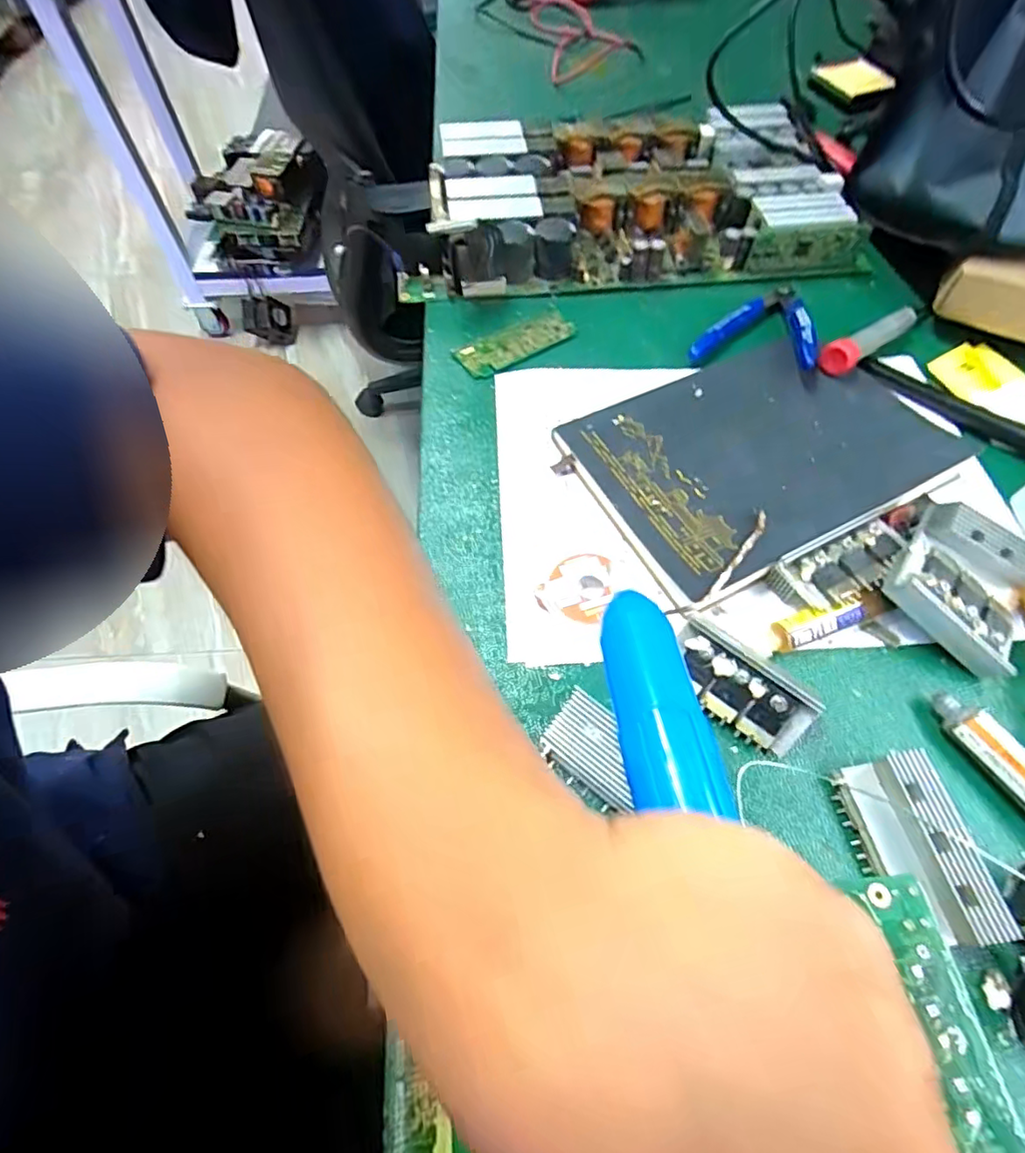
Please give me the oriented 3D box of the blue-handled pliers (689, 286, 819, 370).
[{"bbox_3d":[0.179,-0.182,0.398,0.075,0.018,0.106,23,63,14],"label":"blue-handled pliers"}]

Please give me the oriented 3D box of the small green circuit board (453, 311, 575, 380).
[{"bbox_3d":[0.003,-0.166,0.405,0.088,0.004,0.031,-31,64,-15],"label":"small green circuit board"}]

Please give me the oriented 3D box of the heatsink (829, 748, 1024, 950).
[{"bbox_3d":[0.164,0.111,0.235,0.032,0.030,0.069,-9,61,-4],"label":"heatsink"}]

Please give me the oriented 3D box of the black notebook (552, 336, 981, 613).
[{"bbox_3d":[0.147,-0.077,0.345,0.210,0.018,0.145,-27,63,-13],"label":"black notebook"}]

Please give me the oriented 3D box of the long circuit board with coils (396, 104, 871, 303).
[{"bbox_3d":[0.085,-0.313,0.467,0.355,0.040,0.198,-7,60,-3],"label":"long circuit board with coils"}]

